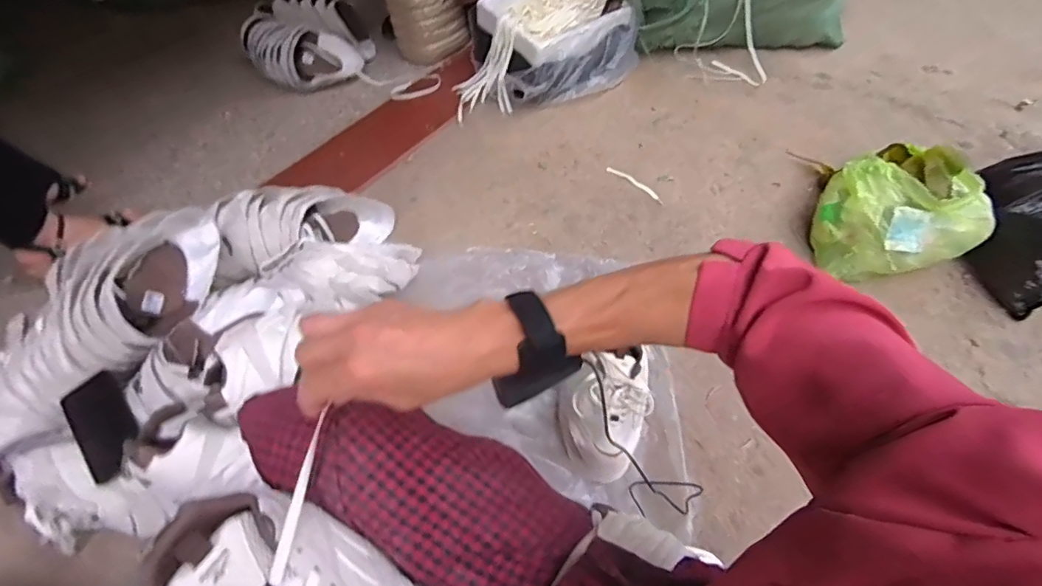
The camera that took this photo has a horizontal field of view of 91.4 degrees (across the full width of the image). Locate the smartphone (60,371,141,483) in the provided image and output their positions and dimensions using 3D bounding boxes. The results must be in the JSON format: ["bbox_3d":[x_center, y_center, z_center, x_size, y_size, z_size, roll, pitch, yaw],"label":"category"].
[{"bbox_3d":[-0.597,0.186,0.727,0.076,0.013,0.142,-36,75,-19],"label":"smartphone"}]

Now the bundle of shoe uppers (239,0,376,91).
[{"bbox_3d":[-0.622,-0.745,1.483,0.346,0.136,0.372,-24,53,-15],"label":"bundle of shoe uppers"}]

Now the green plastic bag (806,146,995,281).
[{"bbox_3d":[0.742,-0.162,1.018,0.248,0.180,0.205,-3,50,2],"label":"green plastic bag"}]

